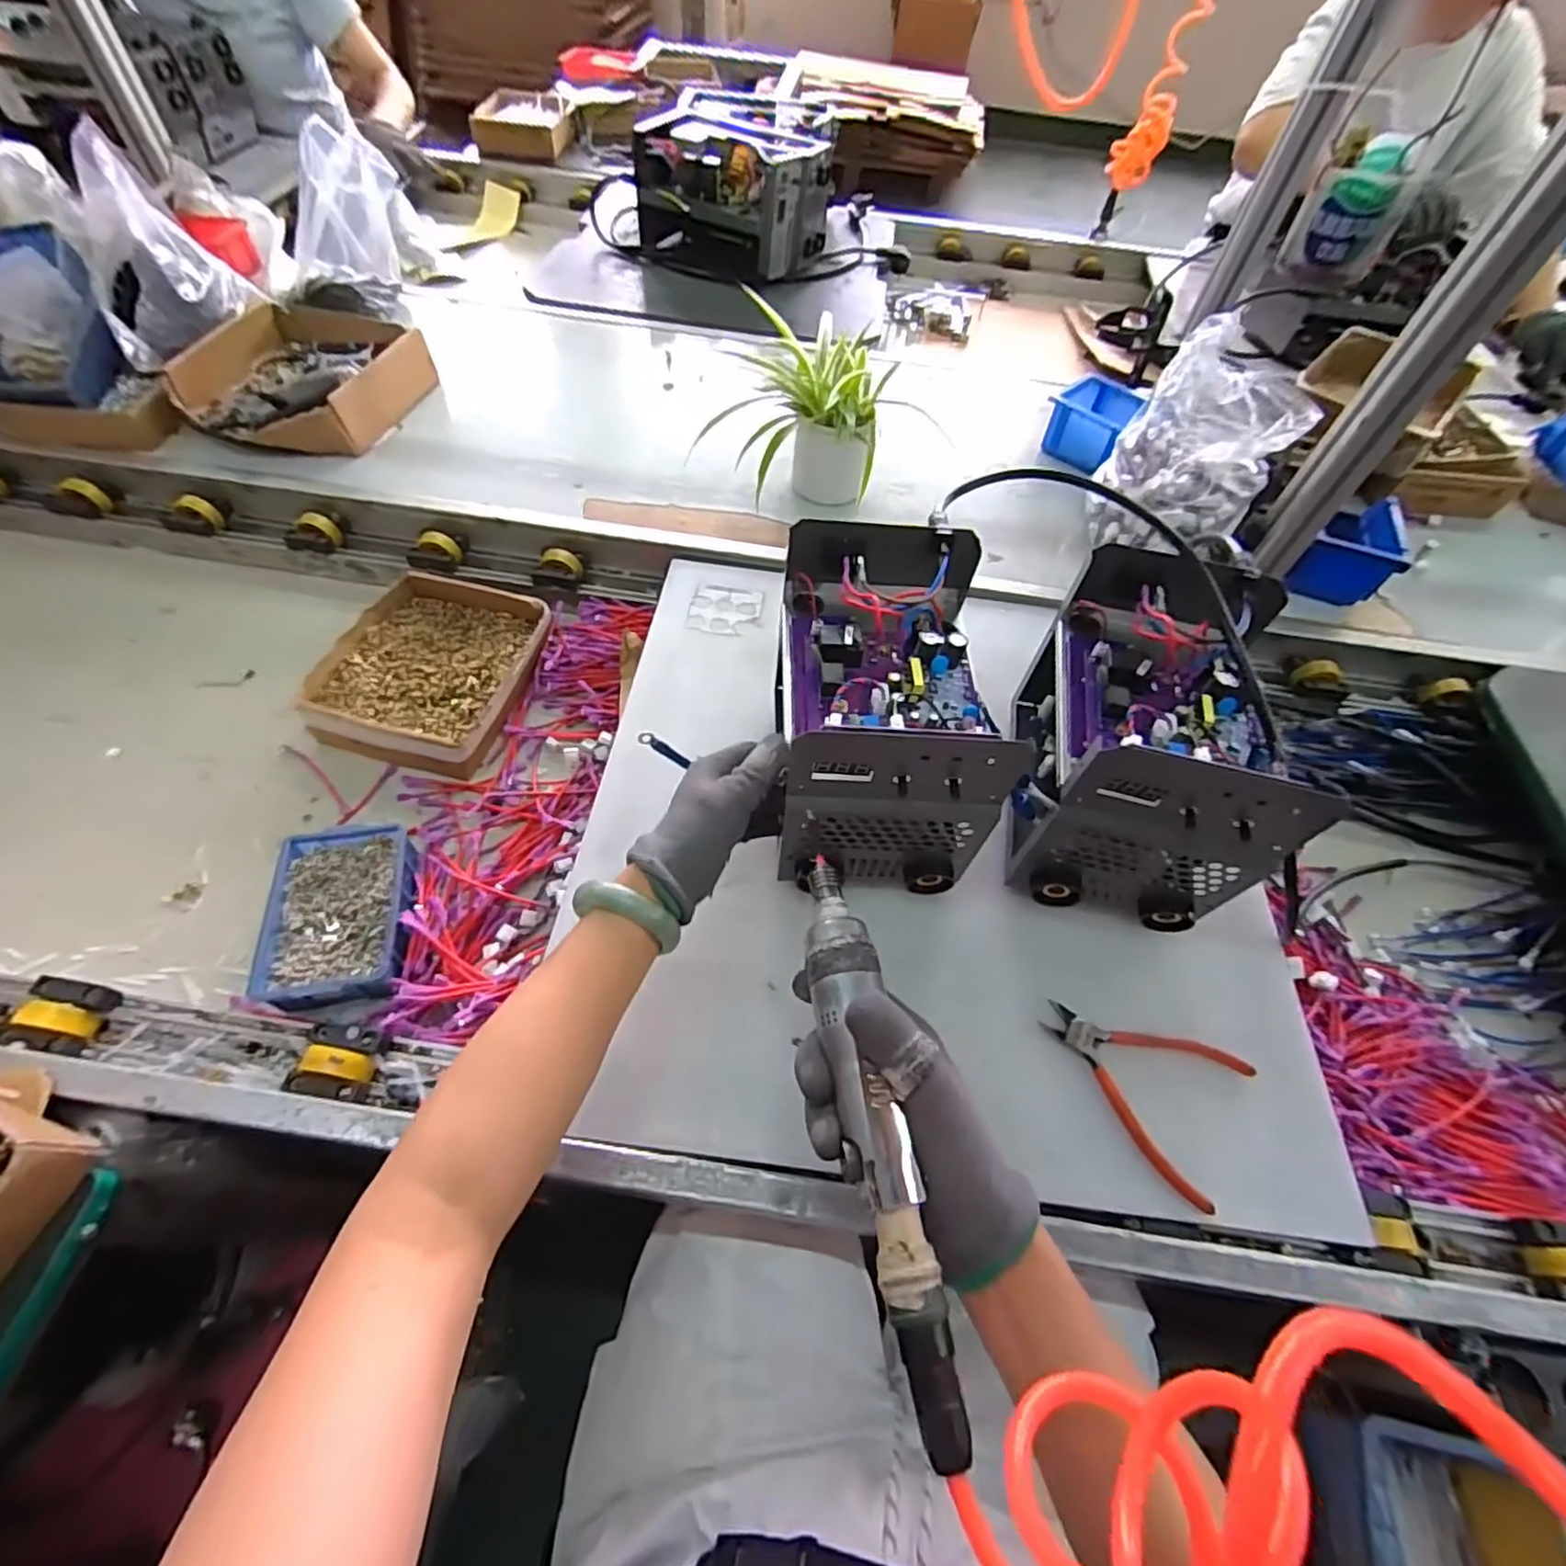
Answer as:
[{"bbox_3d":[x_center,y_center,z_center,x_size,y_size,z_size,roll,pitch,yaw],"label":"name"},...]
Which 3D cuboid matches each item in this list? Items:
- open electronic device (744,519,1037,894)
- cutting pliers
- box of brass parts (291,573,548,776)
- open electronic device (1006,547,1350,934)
[{"bbox_3d":[0.075,-0.059,0.525,0.153,0.161,0.221,5,56,-1],"label":"open electronic device"},{"bbox_3d":[0.255,0.211,0.491,0.139,0.015,0.110,34,60,17],"label":"cutting pliers"},{"bbox_3d":[-0.377,-0.125,0.732,0.206,0.046,0.224,16,57,6],"label":"box of brass parts"},{"bbox_3d":[0.283,-0.029,0.540,0.154,0.188,0.229,15,57,5],"label":"open electronic device"}]

